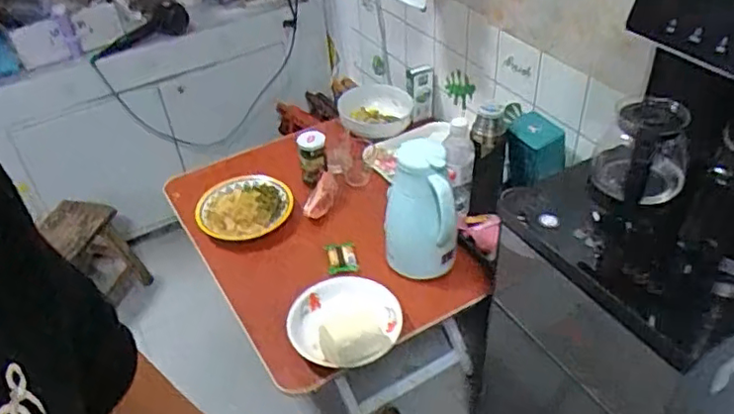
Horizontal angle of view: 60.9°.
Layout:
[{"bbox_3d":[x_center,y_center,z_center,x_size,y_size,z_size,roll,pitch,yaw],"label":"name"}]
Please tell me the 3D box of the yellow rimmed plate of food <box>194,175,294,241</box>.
[{"bbox_3d":[-0.257,-0.006,1.311,0.197,0.036,0.178,-8,40,-4],"label":"yellow rimmed plate of food"}]

